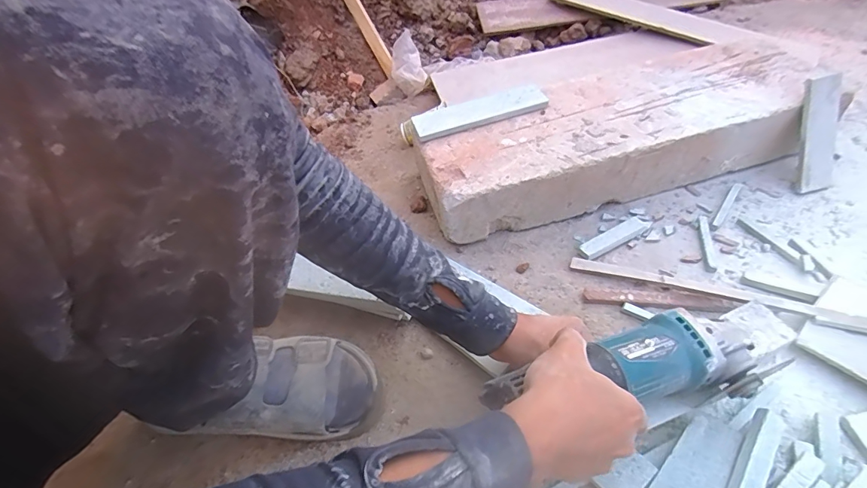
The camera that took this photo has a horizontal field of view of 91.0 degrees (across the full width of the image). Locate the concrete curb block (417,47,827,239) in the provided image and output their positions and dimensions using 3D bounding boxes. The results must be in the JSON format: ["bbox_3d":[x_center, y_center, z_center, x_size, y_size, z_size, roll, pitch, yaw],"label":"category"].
[{"bbox_3d":[0.267,-0.167,0.650,0.574,0.103,0.196,-15,50,-7],"label":"concrete curb block"}]

